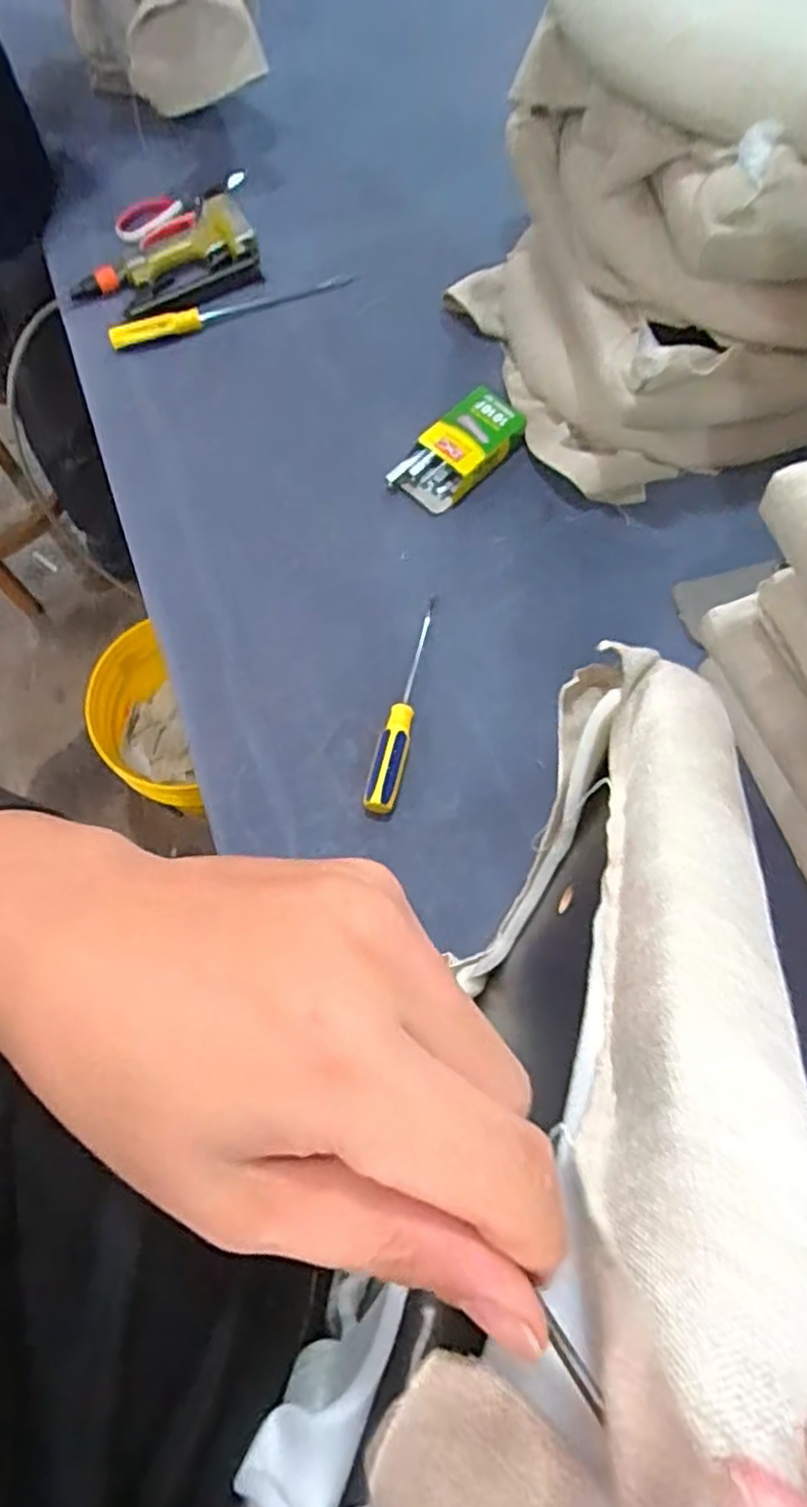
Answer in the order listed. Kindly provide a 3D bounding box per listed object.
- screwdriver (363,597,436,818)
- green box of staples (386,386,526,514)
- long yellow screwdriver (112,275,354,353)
[{"bbox_3d":[0.002,-0.052,0.722,0.030,0.027,0.225,13,72,5],"label":"screwdriver"},{"bbox_3d":[0.064,-0.341,0.831,0.079,0.034,0.158,42,76,14],"label":"green box of staples"},{"bbox_3d":[-0.214,-0.550,0.923,0.303,0.028,0.024,-16,71,-5],"label":"long yellow screwdriver"}]

